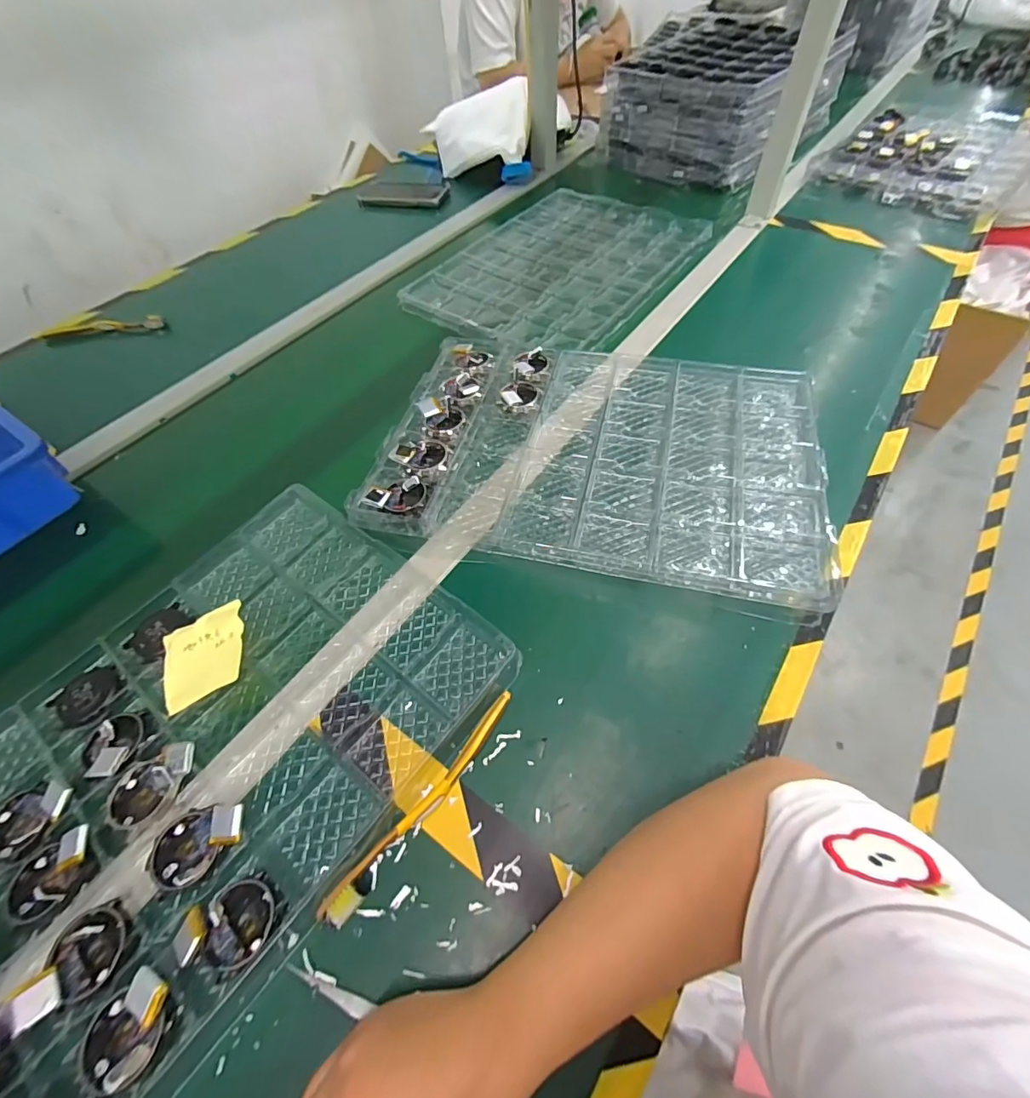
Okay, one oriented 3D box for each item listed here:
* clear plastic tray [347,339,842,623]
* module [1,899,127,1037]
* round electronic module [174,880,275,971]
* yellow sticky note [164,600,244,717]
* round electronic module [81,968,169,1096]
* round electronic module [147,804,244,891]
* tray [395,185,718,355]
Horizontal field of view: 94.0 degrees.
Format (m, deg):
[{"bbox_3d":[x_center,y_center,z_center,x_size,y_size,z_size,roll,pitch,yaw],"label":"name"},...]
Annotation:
[{"bbox_3d":[0.088,-0.113,0.503,0.430,0.026,0.305,11,58,12],"label":"clear plastic tray"},{"bbox_3d":[-0.266,0.247,0.287,0.055,0.024,0.040,-39,61,-19],"label":"module"},{"bbox_3d":[-0.178,0.231,0.295,0.056,0.018,0.041,-6,56,1],"label":"round electronic module"},{"bbox_3d":[-0.256,0.087,0.394,0.067,0.028,0.070,-17,56,-6],"label":"yellow sticky note"},{"bbox_3d":[-0.220,0.270,0.270,0.041,0.017,0.049,-3,56,3],"label":"round electronic module"},{"bbox_3d":[-0.213,0.197,0.318,0.063,0.017,0.044,-8,56,0],"label":"round electronic module"},{"bbox_3d":[0.078,-0.458,0.760,0.311,0.020,0.443,30,64,23],"label":"tray"}]

